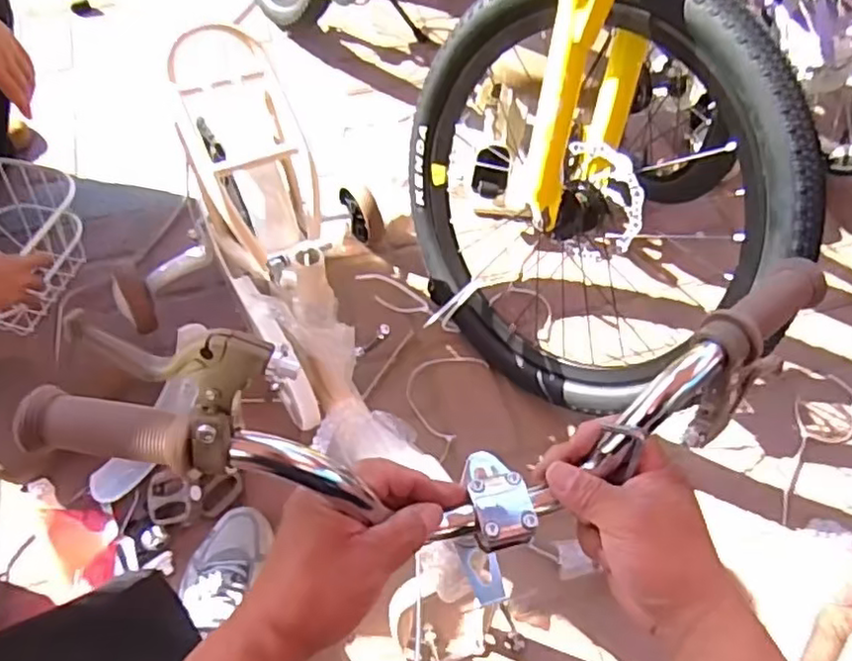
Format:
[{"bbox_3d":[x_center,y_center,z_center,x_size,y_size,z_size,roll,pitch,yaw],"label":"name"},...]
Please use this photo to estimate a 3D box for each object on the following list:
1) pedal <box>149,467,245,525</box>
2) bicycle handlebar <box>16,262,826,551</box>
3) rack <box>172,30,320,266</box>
[{"bbox_3d":[-0.308,0.216,0.842,0.111,0.034,0.067,-1,61,-2],"label":"pedal"},{"bbox_3d":[0.009,0.060,0.383,0.437,0.146,0.106,-3,62,-12],"label":"bicycle handlebar"},{"bbox_3d":[-0.203,-0.205,0.765,0.118,0.127,0.261,-13,93,-7],"label":"rack"}]

